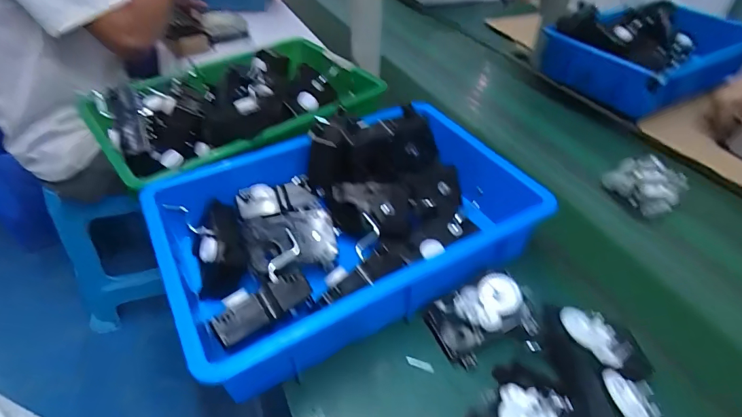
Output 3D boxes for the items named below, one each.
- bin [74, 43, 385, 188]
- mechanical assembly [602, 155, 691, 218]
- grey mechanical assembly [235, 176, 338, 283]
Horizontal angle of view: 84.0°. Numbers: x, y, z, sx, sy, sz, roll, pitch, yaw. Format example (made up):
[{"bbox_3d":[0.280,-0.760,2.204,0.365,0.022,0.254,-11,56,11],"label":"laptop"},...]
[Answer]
[{"bbox_3d":[-0.200,-0.175,0.664,0.418,0.083,0.309,-26,49,-28],"label":"bin"},{"bbox_3d":[0.411,-0.040,0.621,0.098,0.054,0.069,32,49,29],"label":"mechanical assembly"},{"bbox_3d":[-0.102,0.021,0.492,0.097,0.048,0.130,-13,44,-17],"label":"grey mechanical assembly"}]

